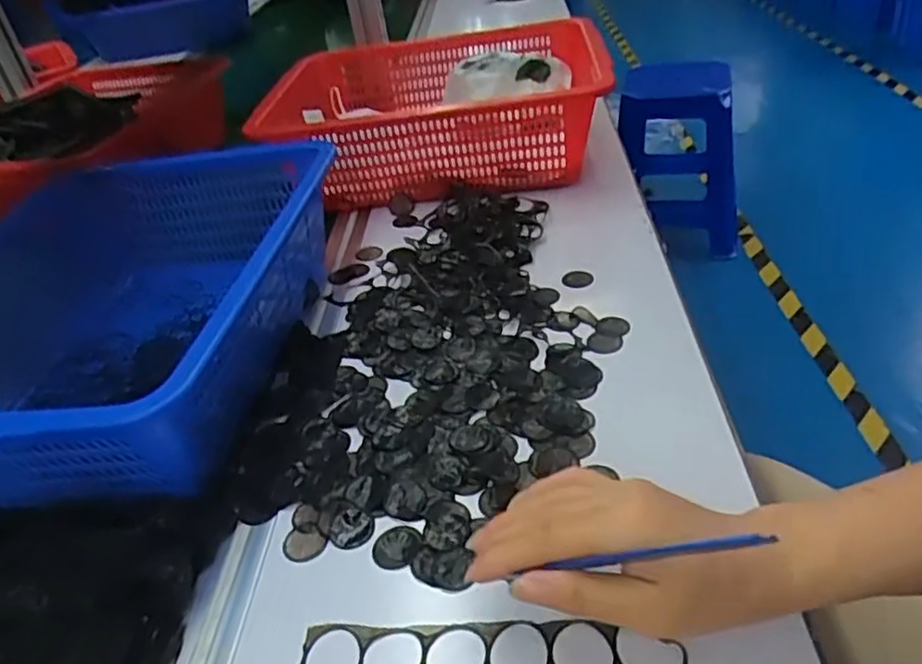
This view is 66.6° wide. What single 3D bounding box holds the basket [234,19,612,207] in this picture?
[{"bbox_3d":[-0.025,-0.265,0.851,0.376,0.117,0.294,-4,36,7],"label":"basket"}]

